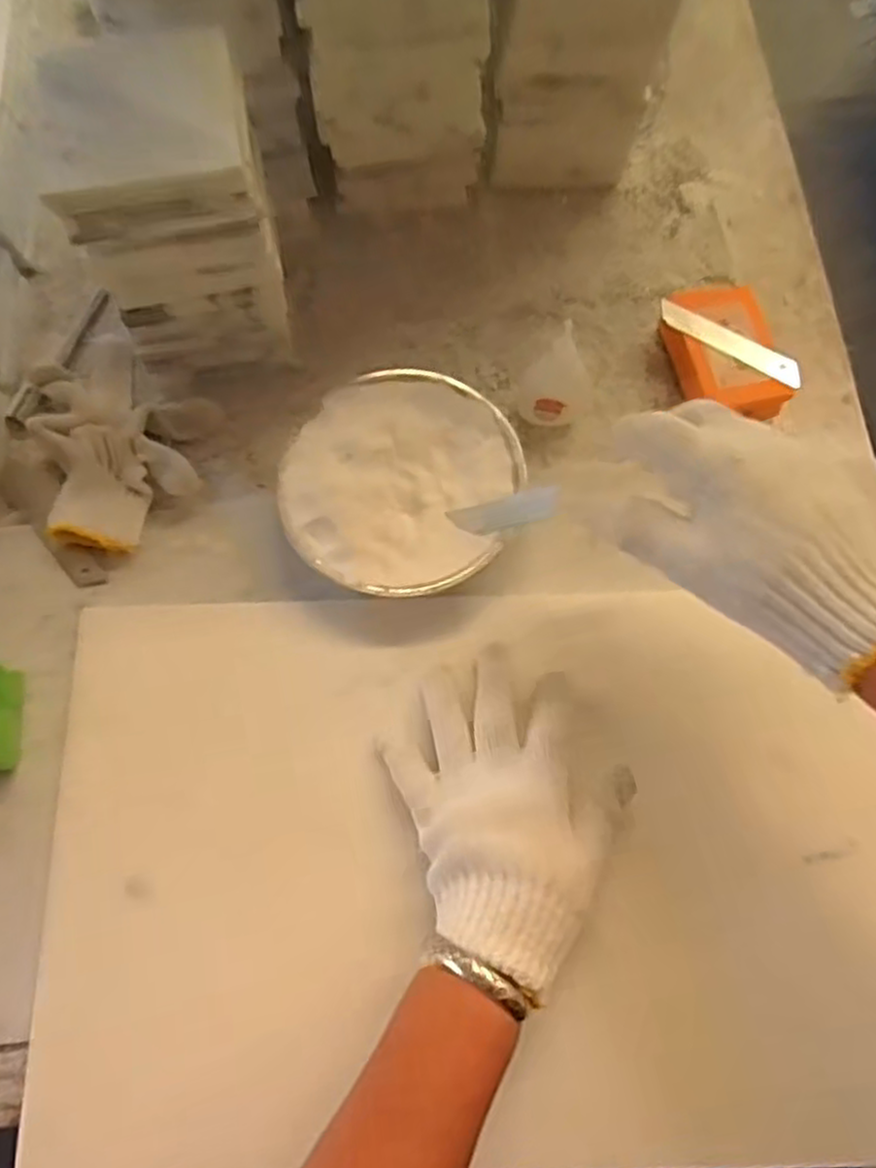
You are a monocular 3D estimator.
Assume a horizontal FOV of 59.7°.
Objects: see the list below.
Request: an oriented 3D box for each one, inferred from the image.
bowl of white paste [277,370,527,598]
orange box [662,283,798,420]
[{"bbox_3d":[-0.023,-0.060,0.481,0.134,0.056,0.141,1,73,-2],"label":"bowl of white paste"},{"bbox_3d":[0.198,-0.155,0.527,0.060,0.042,0.099,-15,74,-6],"label":"orange box"}]

